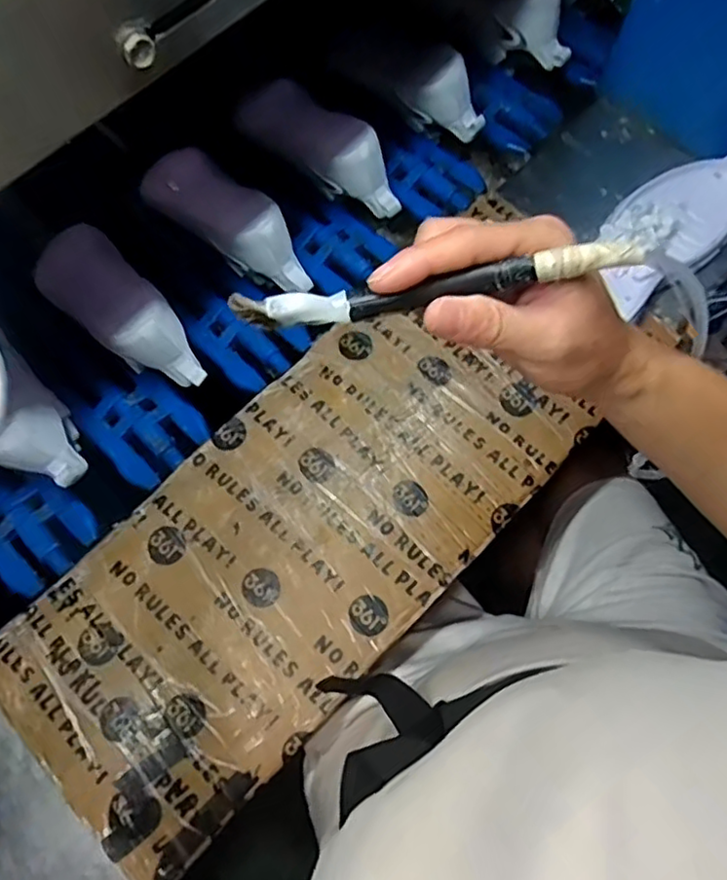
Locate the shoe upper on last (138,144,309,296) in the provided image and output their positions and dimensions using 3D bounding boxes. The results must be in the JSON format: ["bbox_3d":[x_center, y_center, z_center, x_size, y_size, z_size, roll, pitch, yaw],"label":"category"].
[{"bbox_3d":[-0.149,-0.233,0.642,0.079,0.064,0.228,-40,75,-13],"label":"shoe upper on last"}]

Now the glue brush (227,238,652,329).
[{"bbox_3d":[0.035,-0.069,0.282,0.183,0.015,0.013,-10,72,1],"label":"glue brush"}]

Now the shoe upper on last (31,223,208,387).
[{"bbox_3d":[-0.247,-0.135,0.626,0.084,0.088,0.232,-40,75,-12],"label":"shoe upper on last"}]

